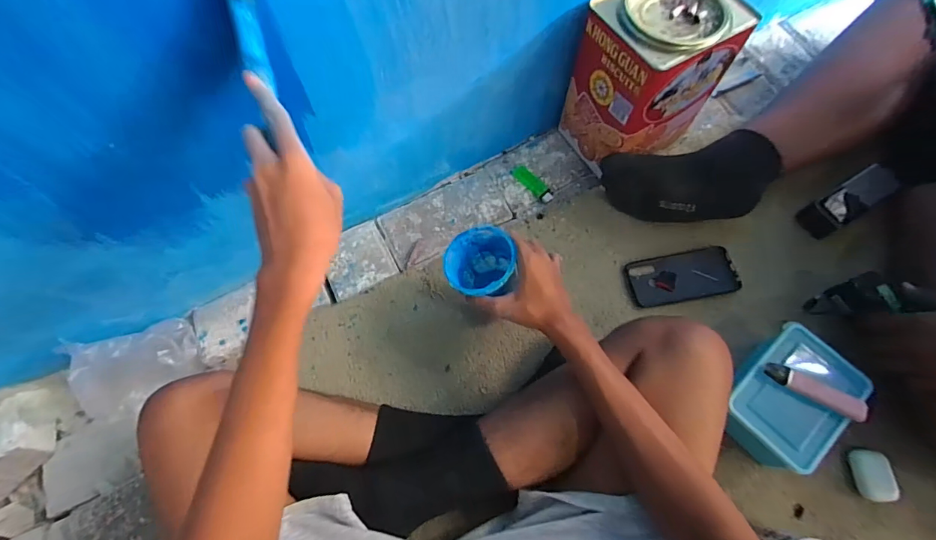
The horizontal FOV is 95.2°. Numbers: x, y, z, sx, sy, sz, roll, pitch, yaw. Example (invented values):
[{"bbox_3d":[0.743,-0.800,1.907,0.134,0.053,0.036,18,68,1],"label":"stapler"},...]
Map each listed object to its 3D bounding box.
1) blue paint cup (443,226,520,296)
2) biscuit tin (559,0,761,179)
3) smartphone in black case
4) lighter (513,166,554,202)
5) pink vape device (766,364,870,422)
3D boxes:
[{"bbox_3d":[0.031,0.007,0.580,0.096,0.110,0.096,-9,61,17],"label":"blue paint cup"},{"bbox_3d":[0.264,-0.283,0.648,0.194,0.239,0.150,-30,71,-9],"label":"biscuit tin"},{"bbox_3d":[0.328,0.010,0.654,0.161,0.015,0.072,-10,69,-2],"label":"smartphone in black case"},{"bbox_3d":[0.111,-0.146,0.726,0.025,0.010,0.083,-38,72,-12],"label":"lighter"},{"bbox_3d":[0.420,0.145,0.516,0.112,0.013,0.025,26,72,12],"label":"pink vape device"}]

